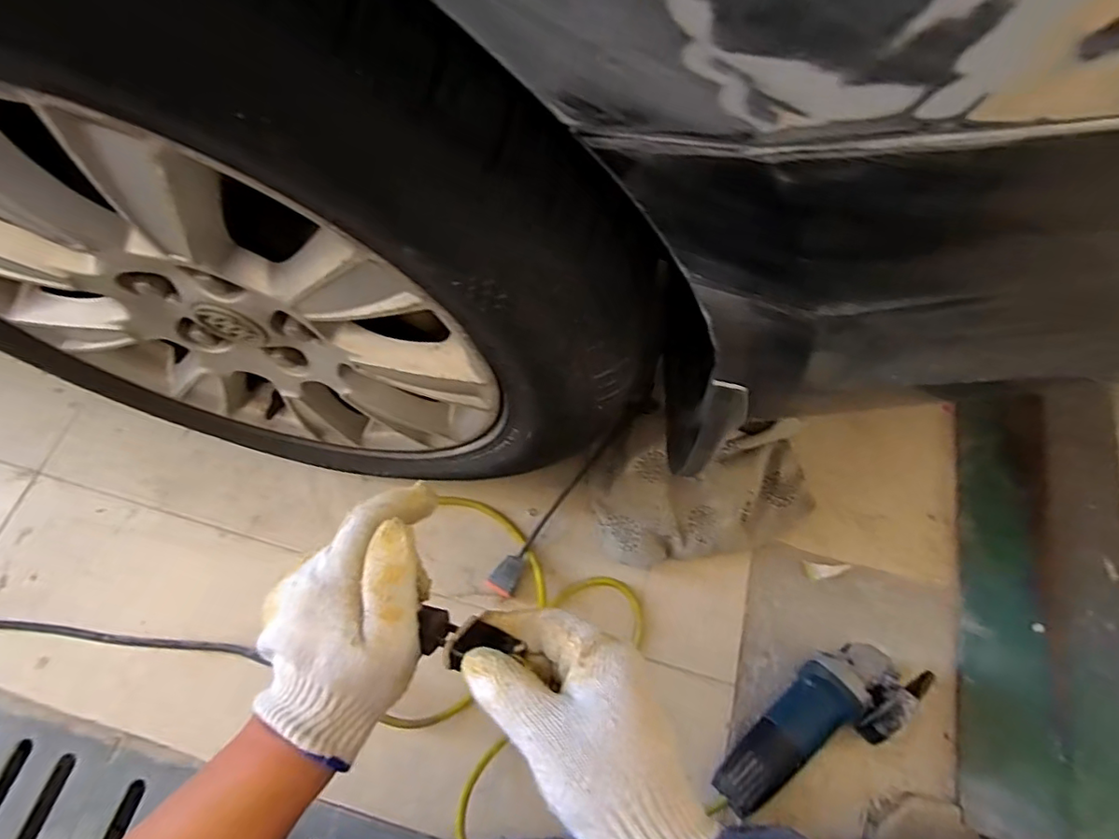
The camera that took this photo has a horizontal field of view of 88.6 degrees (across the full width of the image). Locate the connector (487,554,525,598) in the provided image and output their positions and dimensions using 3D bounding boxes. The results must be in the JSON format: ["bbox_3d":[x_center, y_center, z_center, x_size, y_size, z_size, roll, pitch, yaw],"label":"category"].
[{"bbox_3d":[-0.063,0.196,0.723,0.037,0.015,0.049,31,70,9],"label":"connector"}]

